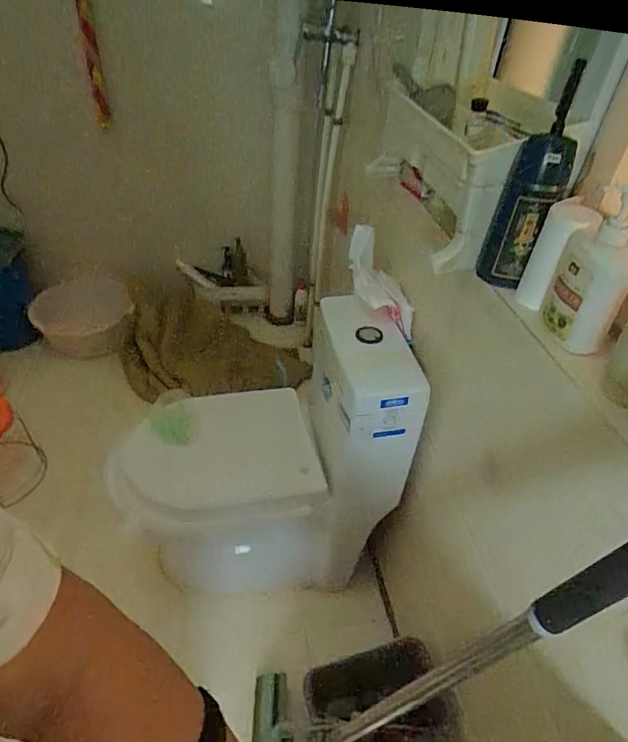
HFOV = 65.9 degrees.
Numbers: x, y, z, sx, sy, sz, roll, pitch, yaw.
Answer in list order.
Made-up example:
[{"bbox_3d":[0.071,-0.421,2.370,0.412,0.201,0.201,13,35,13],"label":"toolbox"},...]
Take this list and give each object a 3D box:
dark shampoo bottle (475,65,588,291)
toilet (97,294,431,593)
[{"bbox_3d":[0.298,-0.243,0.668,0.073,0.281,0.057,21,43,18],"label":"dark shampoo bottle"},{"bbox_3d":[-0.145,0.215,1.149,0.596,0.687,0.333,-4,41,-10],"label":"toilet"}]

